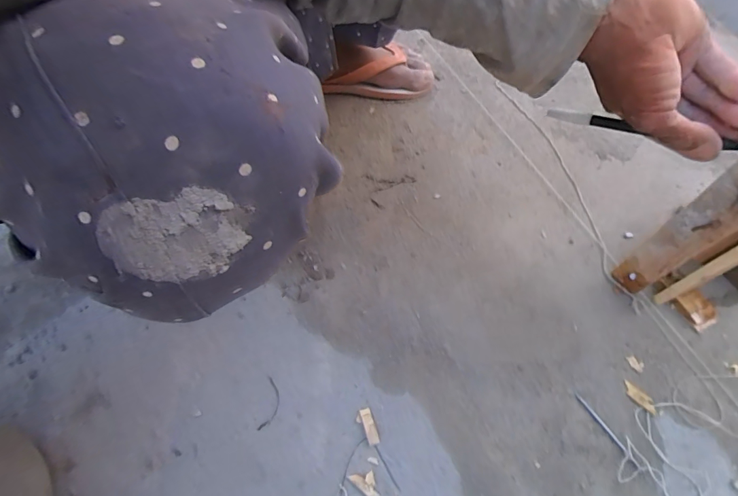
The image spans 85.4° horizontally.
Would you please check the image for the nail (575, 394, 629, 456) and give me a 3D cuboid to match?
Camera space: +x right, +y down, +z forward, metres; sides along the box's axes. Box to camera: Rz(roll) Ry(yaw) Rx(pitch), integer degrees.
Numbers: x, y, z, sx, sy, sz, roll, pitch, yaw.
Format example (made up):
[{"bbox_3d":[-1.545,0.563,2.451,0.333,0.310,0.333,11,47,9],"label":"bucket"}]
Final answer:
[{"bbox_3d":[0.219,0.165,0.378,0.005,0.004,0.061,-29,64,-15],"label":"nail"}]

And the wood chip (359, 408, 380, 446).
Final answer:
[{"bbox_3d":[0.000,0.168,0.378,0.011,0.008,0.032,-16,61,-9],"label":"wood chip"}]

